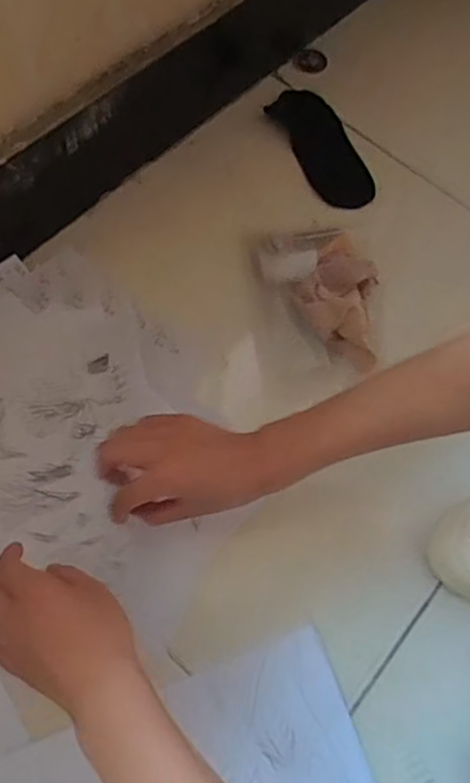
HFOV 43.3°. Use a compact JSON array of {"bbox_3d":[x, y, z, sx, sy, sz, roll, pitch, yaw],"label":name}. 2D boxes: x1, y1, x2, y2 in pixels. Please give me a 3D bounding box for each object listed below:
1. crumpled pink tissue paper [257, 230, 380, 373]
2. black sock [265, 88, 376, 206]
[{"bbox_3d":[0.101,-0.105,0.621,0.103,0.066,0.176,-21,70,-12],"label":"crumpled pink tissue paper"},{"bbox_3d":[0.111,-0.302,0.730,0.084,0.012,0.181,-19,69,-11],"label":"black sock"}]

